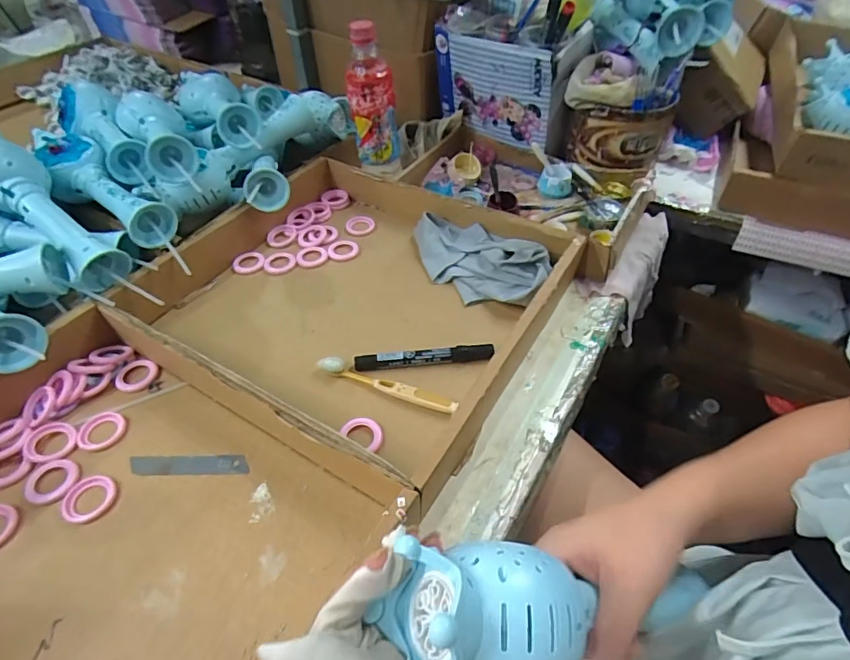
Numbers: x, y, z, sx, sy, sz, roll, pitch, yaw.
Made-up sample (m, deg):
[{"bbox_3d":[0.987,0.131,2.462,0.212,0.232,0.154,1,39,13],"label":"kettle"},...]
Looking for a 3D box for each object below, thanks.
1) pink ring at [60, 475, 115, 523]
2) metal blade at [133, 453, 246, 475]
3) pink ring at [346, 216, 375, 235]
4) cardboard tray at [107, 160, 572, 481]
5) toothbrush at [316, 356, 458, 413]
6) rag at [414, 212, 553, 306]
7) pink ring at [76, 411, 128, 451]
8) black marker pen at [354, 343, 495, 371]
[{"bbox_3d":[-0.263,0.131,0.375,0.036,0.004,0.036,0,47,0],"label":"pink ring"},{"bbox_3d":[-0.196,0.112,0.400,0.098,0.004,0.019,0,47,-1],"label":"metal blade"},{"bbox_3d":[-0.085,-0.137,0.626,0.037,0.008,0.031,-7,48,-7],"label":"pink ring"},{"bbox_3d":[-0.070,-0.045,0.522,0.371,0.066,0.371,25,52,21],"label":"cardboard tray"},{"bbox_3d":[-0.036,0.049,0.441,0.137,0.015,0.015,17,49,15],"label":"toothbrush"},{"bbox_3d":[0.057,-0.086,0.549,0.176,0.041,0.091,31,54,25],"label":"rag"},{"bbox_3d":[-0.282,0.087,0.419,0.039,0.004,0.038,0,47,0],"label":"pink ring"},{"bbox_3d":[0.000,0.025,0.461,0.132,0.013,0.015,-4,47,-4],"label":"black marker pen"}]

